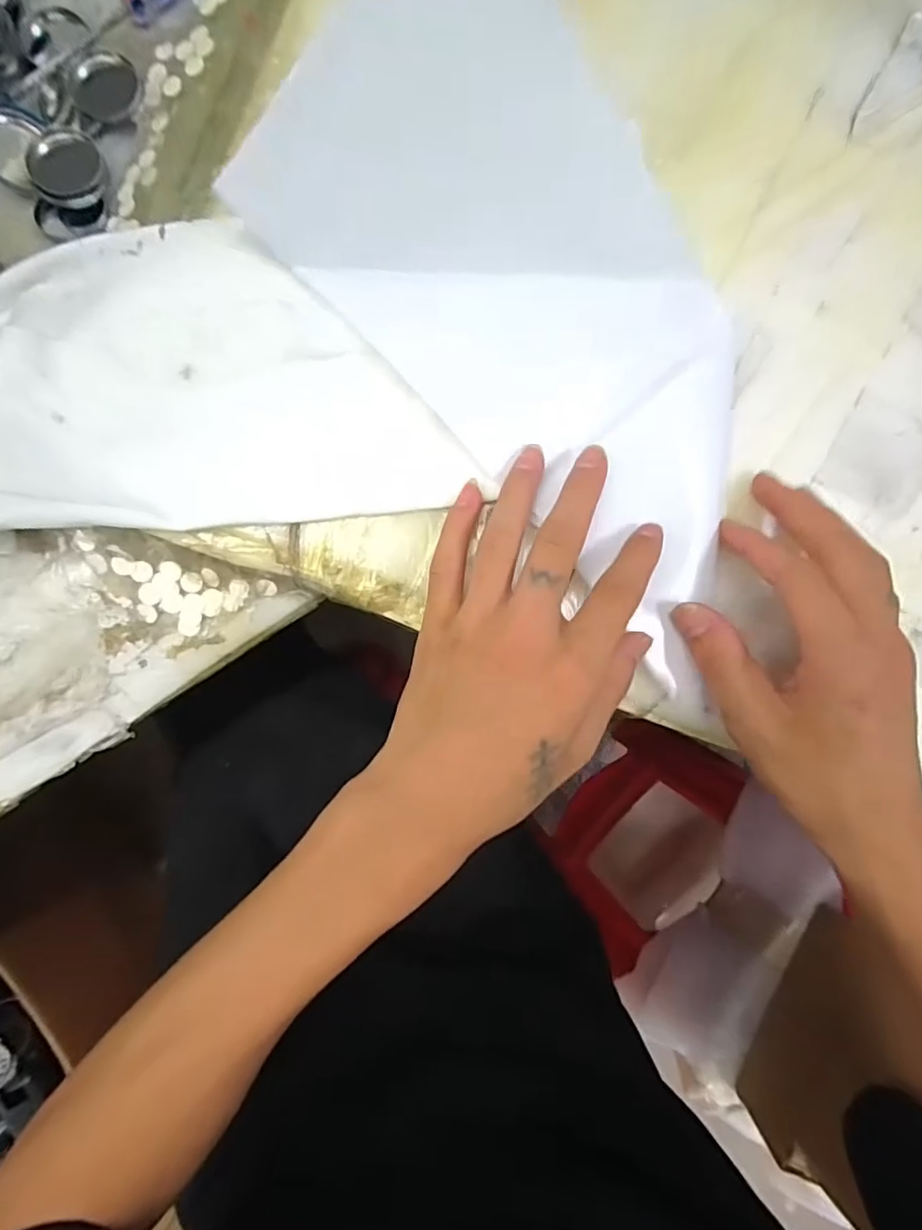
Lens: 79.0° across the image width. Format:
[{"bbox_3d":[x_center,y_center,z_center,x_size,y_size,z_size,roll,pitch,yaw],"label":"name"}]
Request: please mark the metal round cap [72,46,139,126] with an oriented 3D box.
[{"bbox_3d":[-0.159,-0.237,0.250,0.028,0.005,0.024,-39,92,-6],"label":"metal round cap"}]

